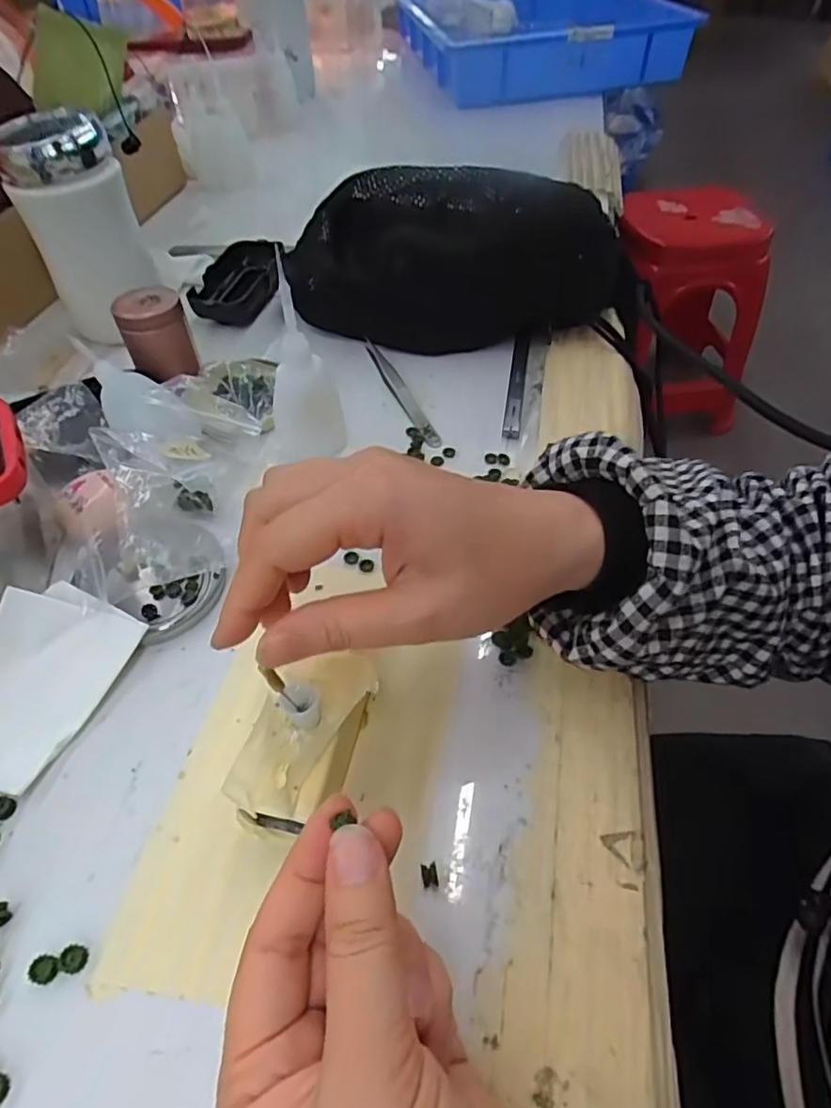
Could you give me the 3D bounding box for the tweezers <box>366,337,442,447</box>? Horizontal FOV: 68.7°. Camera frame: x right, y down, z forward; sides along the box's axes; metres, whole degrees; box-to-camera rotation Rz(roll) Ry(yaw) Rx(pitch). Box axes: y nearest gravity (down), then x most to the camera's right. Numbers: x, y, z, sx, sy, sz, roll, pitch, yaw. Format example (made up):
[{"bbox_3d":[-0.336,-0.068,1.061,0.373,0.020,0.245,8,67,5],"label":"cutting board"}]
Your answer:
[{"bbox_3d":[-0.012,-0.118,0.434,0.013,0.006,0.129,-18,52,-13],"label":"tweezers"}]

